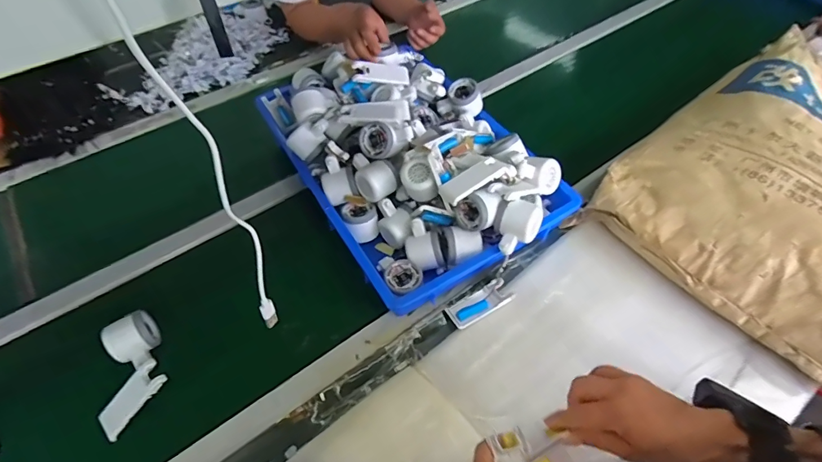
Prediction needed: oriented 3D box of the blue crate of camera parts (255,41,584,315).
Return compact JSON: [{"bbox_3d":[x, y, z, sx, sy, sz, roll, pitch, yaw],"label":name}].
[{"bbox_3d":[-0.012,-0.148,0.746,0.360,0.135,0.540,-27,59,-21],"label":"blue crate of camera parts"}]

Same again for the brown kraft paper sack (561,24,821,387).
[{"bbox_3d":[0.698,-0.111,0.721,0.708,0.125,0.435,-33,61,-25],"label":"brown kraft paper sack"}]

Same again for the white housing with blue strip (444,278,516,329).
[{"bbox_3d":[0.107,0.112,0.646,0.101,0.017,0.040,-23,57,-19],"label":"white housing with blue strip"}]

